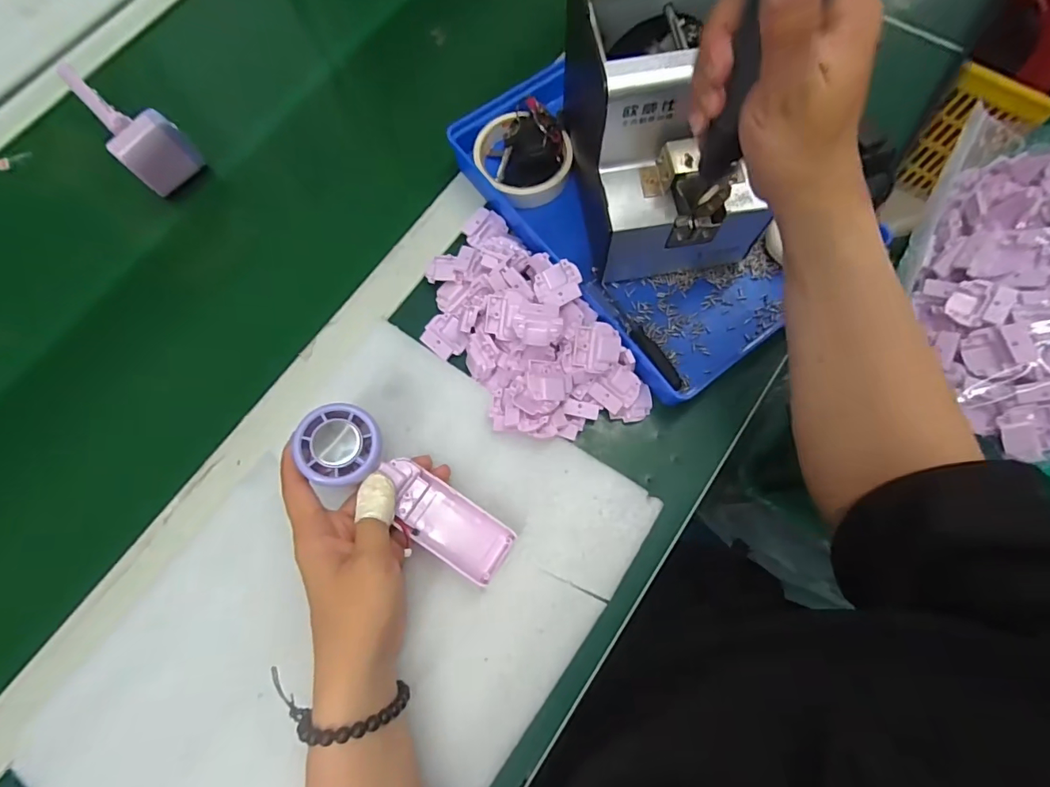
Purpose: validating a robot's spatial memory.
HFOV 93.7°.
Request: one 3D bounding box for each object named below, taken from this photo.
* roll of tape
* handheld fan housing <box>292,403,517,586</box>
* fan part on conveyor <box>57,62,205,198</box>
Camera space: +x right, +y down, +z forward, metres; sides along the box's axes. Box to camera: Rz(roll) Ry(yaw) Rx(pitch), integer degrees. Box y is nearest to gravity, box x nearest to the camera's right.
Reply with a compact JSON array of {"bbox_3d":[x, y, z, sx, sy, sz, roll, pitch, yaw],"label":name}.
[{"bbox_3d":[-0.002,-0.212,0.450,0.087,0.031,0.078,3,75,2],"label":"roll of tape"},{"bbox_3d":[-0.083,0.070,0.345,0.166,0.027,0.049,40,78,-13],"label":"handheld fan housing"},{"bbox_3d":[-0.377,-0.260,0.463,0.055,0.044,0.154,-43,78,-10],"label":"fan part on conveyor"}]

